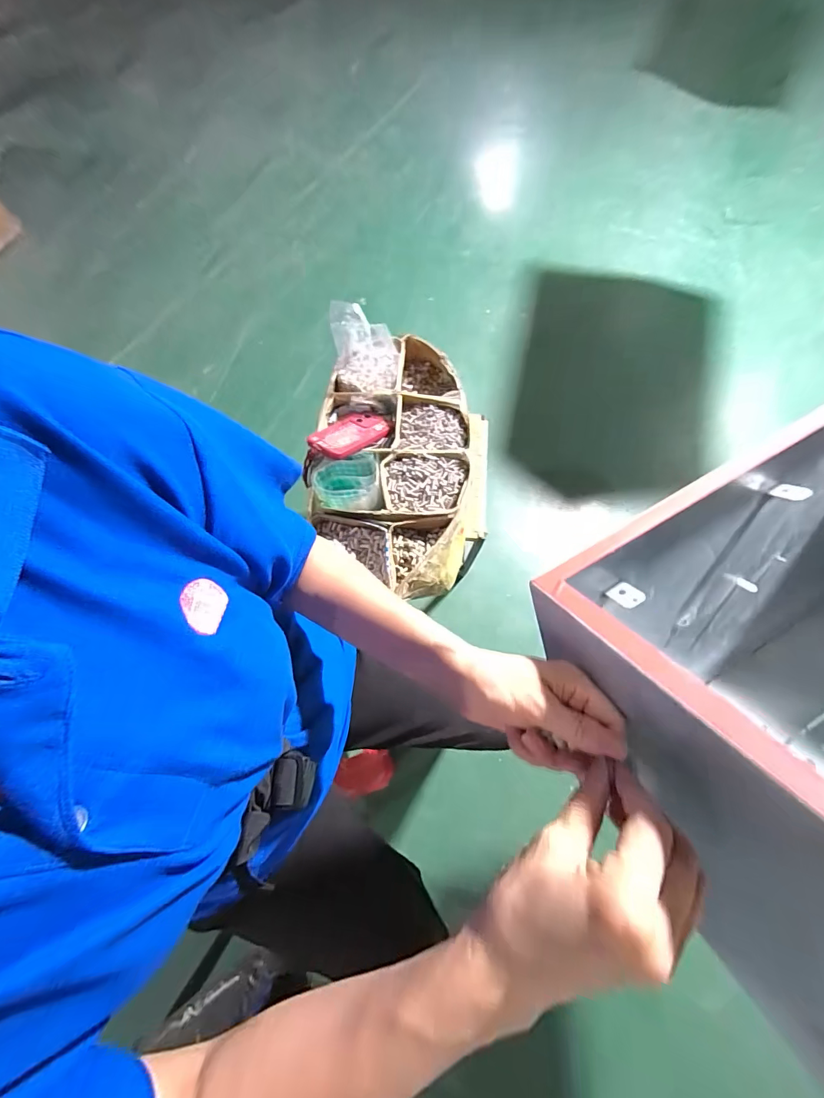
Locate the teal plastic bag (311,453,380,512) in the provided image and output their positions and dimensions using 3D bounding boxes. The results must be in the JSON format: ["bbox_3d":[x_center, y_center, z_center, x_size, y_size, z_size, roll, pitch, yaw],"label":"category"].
[{"bbox_3d":[-0.113,-0.112,0.722,0.108,0.059,0.092,-7,70,-2],"label":"teal plastic bag"}]

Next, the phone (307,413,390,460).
[{"bbox_3d":[-0.112,-0.214,0.761,0.086,0.010,0.158,33,49,15],"label":"phone"}]

